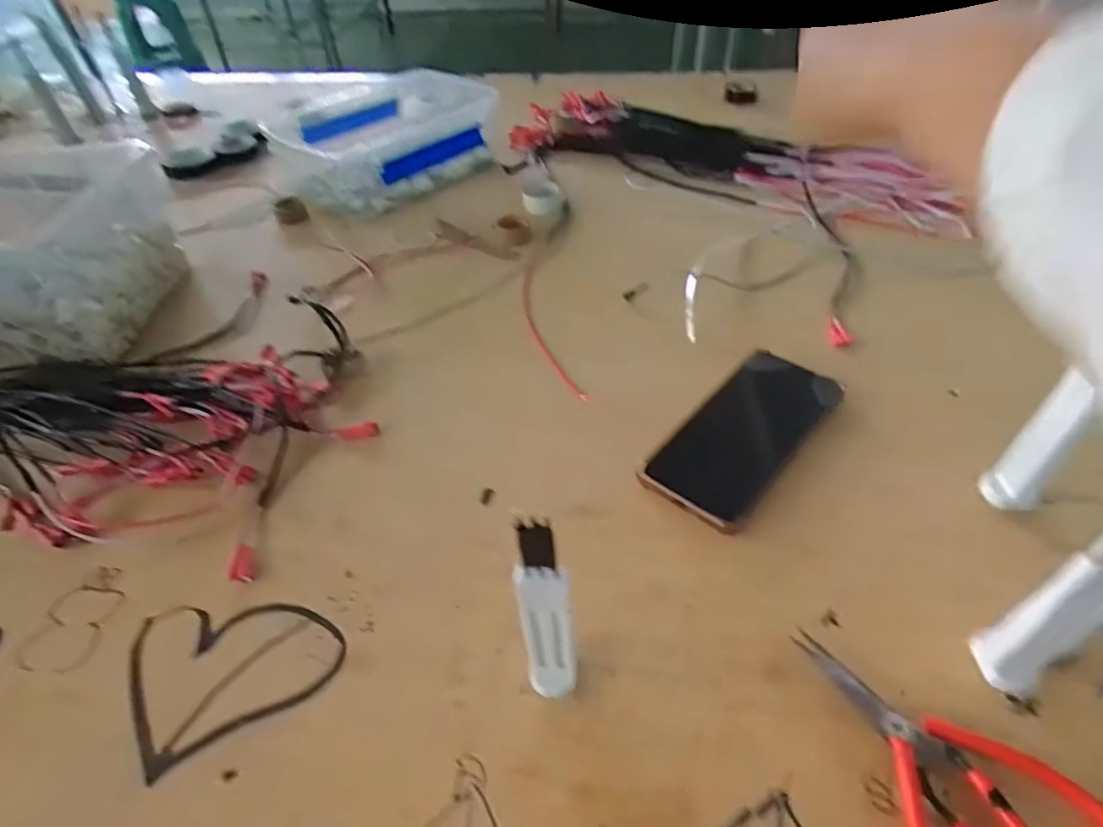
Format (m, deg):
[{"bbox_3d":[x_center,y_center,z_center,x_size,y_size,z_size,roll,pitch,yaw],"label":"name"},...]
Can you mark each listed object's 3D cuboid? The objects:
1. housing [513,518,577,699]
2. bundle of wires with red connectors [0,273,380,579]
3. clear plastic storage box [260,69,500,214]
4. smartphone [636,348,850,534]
[{"bbox_3d":[-0.002,0.093,0.274,0.023,0.133,0.018,-4,45,-1],"label":"housing"},{"bbox_3d":[-0.483,0.054,0.431,0.684,0.041,0.287,-14,47,-11],"label":"bundle of wires with red connectors"},{"bbox_3d":[-0.206,-0.327,0.755,0.226,0.064,0.194,-30,51,-25],"label":"clear plastic storage box"},{"bbox_3d":[0.134,0.013,0.429,0.076,0.019,0.157,33,55,30],"label":"smartphone"}]

